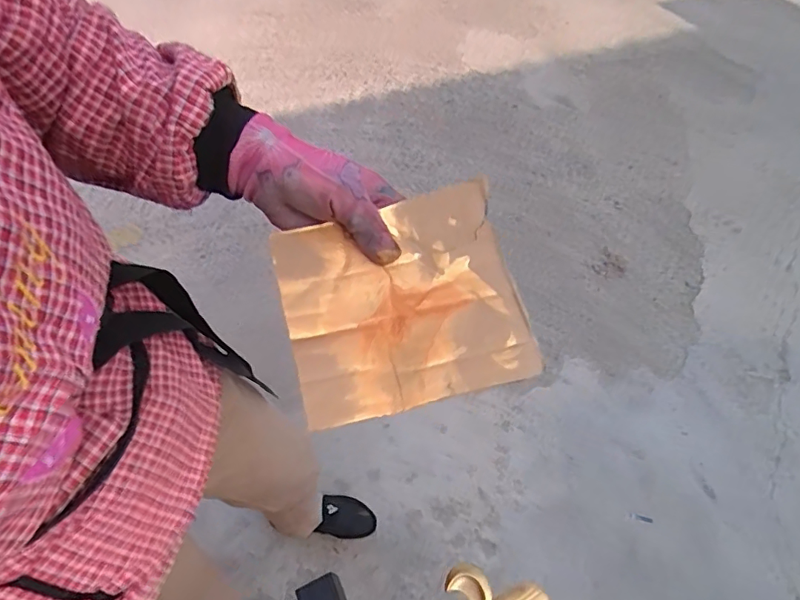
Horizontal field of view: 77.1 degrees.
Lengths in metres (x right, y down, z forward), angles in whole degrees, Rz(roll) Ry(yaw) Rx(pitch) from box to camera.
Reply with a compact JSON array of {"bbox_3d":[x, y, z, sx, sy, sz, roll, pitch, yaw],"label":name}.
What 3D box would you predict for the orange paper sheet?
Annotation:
[{"bbox_3d":[0.002,0.000,0.327,0.150,0.043,0.129,-16,57,-10],"label":"orange paper sheet"}]

